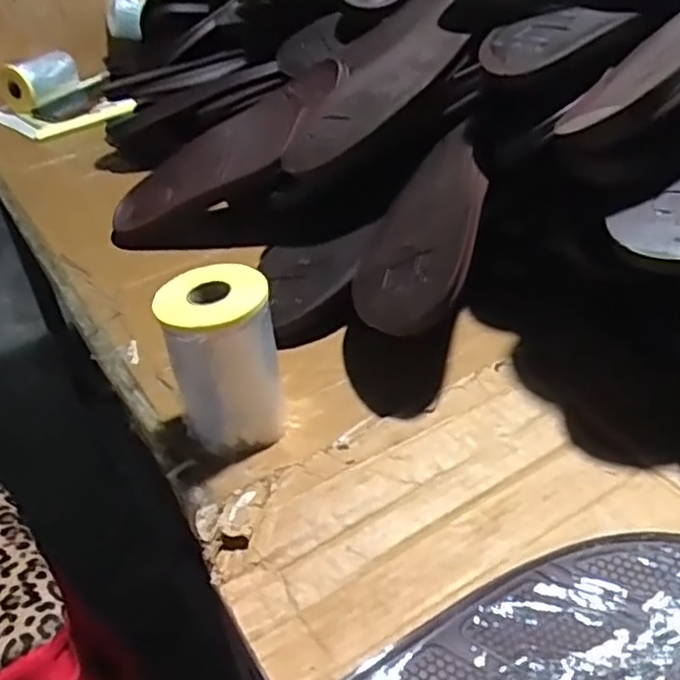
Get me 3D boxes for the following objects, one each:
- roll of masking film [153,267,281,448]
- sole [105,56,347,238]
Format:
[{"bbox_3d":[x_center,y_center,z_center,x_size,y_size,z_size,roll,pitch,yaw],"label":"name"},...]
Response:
[{"bbox_3d":[-0.072,0.015,0.443,0.067,0.110,0.057,-12,38,-6],"label":"roll of masking film"},{"bbox_3d":[-0.115,-0.180,0.684,0.279,0.039,0.097,-29,35,17],"label":"sole"}]

